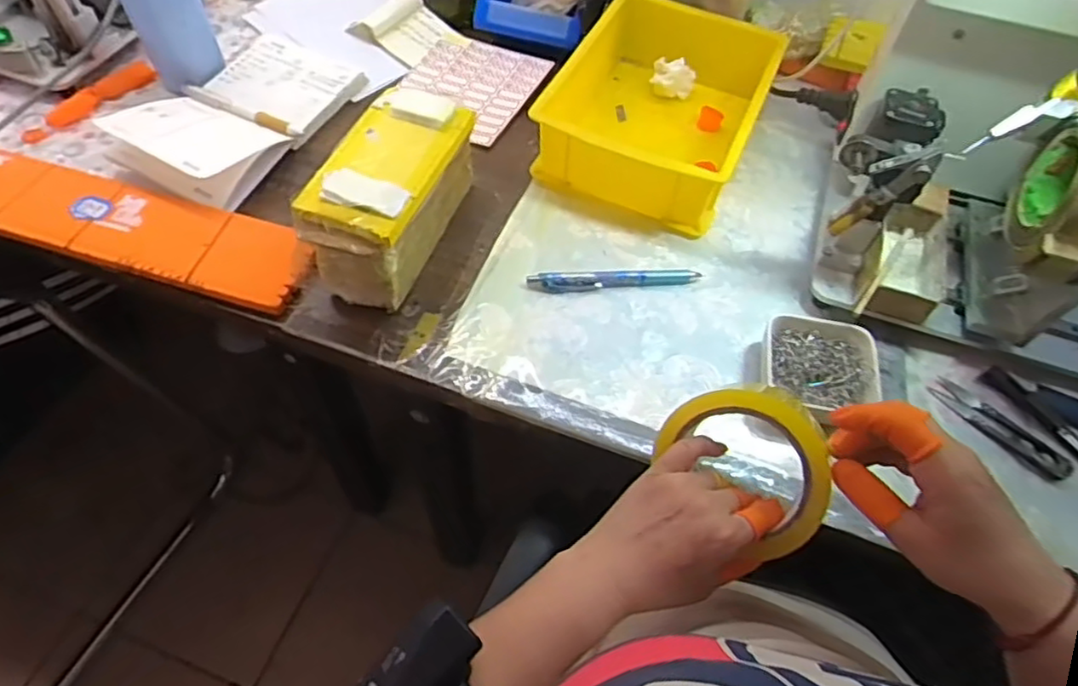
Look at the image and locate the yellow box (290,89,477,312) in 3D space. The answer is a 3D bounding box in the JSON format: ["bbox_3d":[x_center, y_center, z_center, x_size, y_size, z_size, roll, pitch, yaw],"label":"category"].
[{"bbox_3d":[-0.118,-0.117,0.541,0.083,0.089,0.165,17,57,8],"label":"yellow box"}]

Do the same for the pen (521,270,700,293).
[{"bbox_3d":[0.064,-0.052,0.555,0.144,0.011,0.016,-3,56,-5],"label":"pen"}]

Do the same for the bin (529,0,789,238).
[{"bbox_3d":[0.112,-0.221,0.630,0.174,0.083,0.205,24,58,13],"label":"bin"}]

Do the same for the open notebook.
[{"bbox_3d":[-0.284,-0.232,0.641,0.138,0.037,0.229,22,57,11],"label":"open notebook"}]

